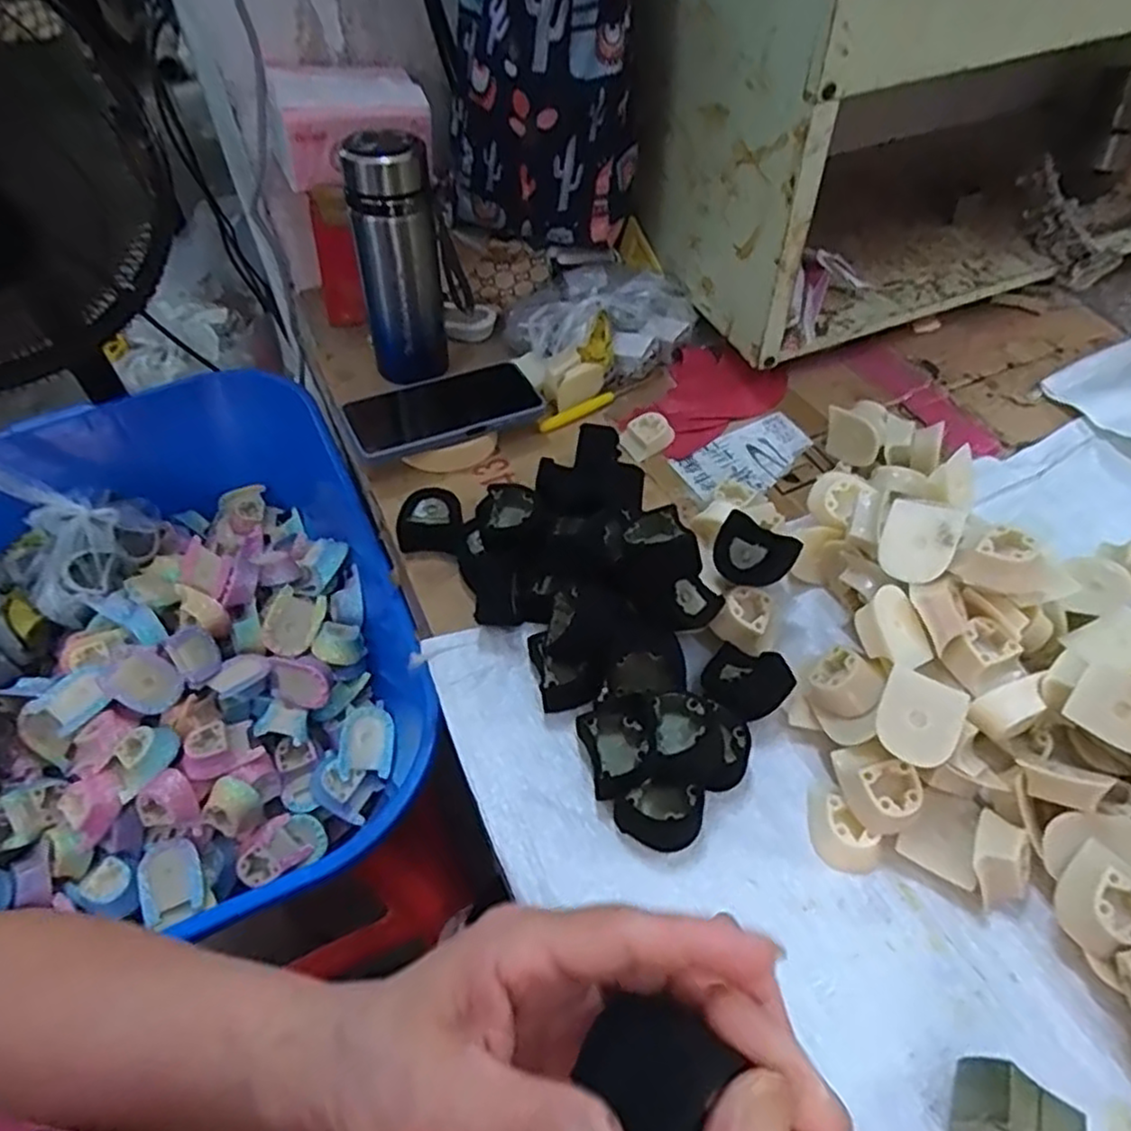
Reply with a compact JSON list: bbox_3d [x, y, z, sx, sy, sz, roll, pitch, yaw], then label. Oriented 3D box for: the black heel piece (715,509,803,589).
[{"bbox_3d":[0.126,-0.007,0.472,0.048,0.029,0.043,24,88,21],"label":"black heel piece"}]

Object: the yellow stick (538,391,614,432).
[{"bbox_3d":[0.012,-0.142,0.650,0.081,0.011,0.011,-28,57,-21],"label":"yellow stick"}]

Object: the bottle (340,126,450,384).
[{"bbox_3d":[-0.145,-0.262,0.620,0.075,0.201,0.073,-9,52,-8],"label":"bottle"}]

